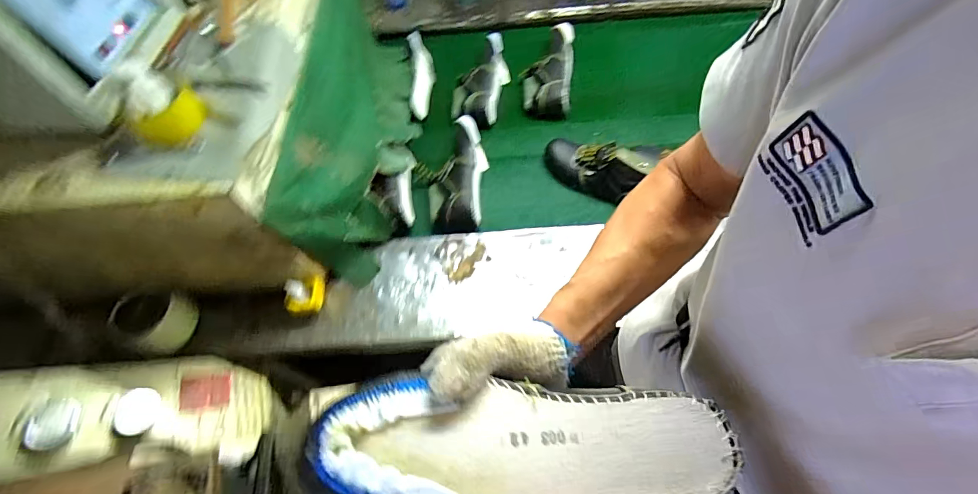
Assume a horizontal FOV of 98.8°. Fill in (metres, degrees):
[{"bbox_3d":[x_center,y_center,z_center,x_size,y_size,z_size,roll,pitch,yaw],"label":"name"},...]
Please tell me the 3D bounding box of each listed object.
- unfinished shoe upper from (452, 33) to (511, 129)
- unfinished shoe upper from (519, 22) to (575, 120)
[{"bbox_3d":[-0.016,-0.453,1.144,0.111,0.098,0.275,11,63,10],"label":"unfinished shoe upper"},{"bbox_3d":[0.161,-0.507,1.166,0.130,0.122,0.284,4,62,6],"label":"unfinished shoe upper"}]

